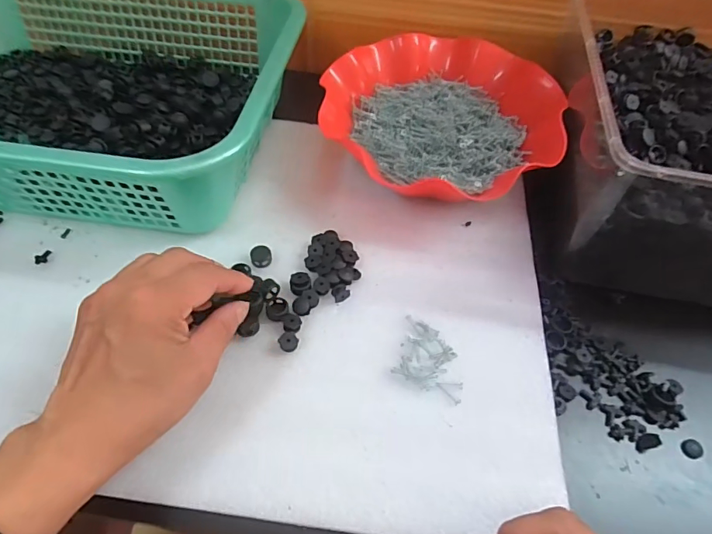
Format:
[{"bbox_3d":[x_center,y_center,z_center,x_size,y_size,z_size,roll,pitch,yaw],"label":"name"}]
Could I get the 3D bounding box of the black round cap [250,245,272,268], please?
[{"bbox_3d":[-0.079,-0.009,0.385,0.017,0.007,0.019,-13,58,-13],"label":"black round cap"}]

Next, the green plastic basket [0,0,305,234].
[{"bbox_3d":[-0.252,-0.175,0.419,0.381,0.091,0.295,7,56,0],"label":"green plastic basket"}]

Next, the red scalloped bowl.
[{"bbox_3d":[0.083,-0.149,0.456,0.218,0.070,0.202,2,56,-3],"label":"red scalloped bowl"}]

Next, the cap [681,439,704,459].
[{"bbox_3d":[0.233,0.126,0.321,0.014,0.004,0.013,2,56,-3],"label":"cap"}]

